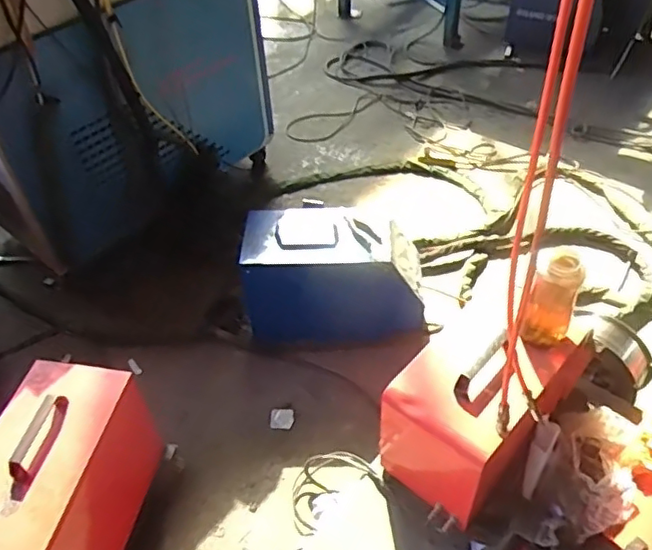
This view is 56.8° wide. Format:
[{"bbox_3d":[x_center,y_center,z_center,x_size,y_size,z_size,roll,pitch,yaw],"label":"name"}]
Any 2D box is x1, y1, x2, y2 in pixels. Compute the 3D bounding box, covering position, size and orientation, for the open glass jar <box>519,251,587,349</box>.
[{"bbox_3d":[0.477,0.055,1.270,0.094,0.227,0.083,21,51,21],"label":"open glass jar"}]

